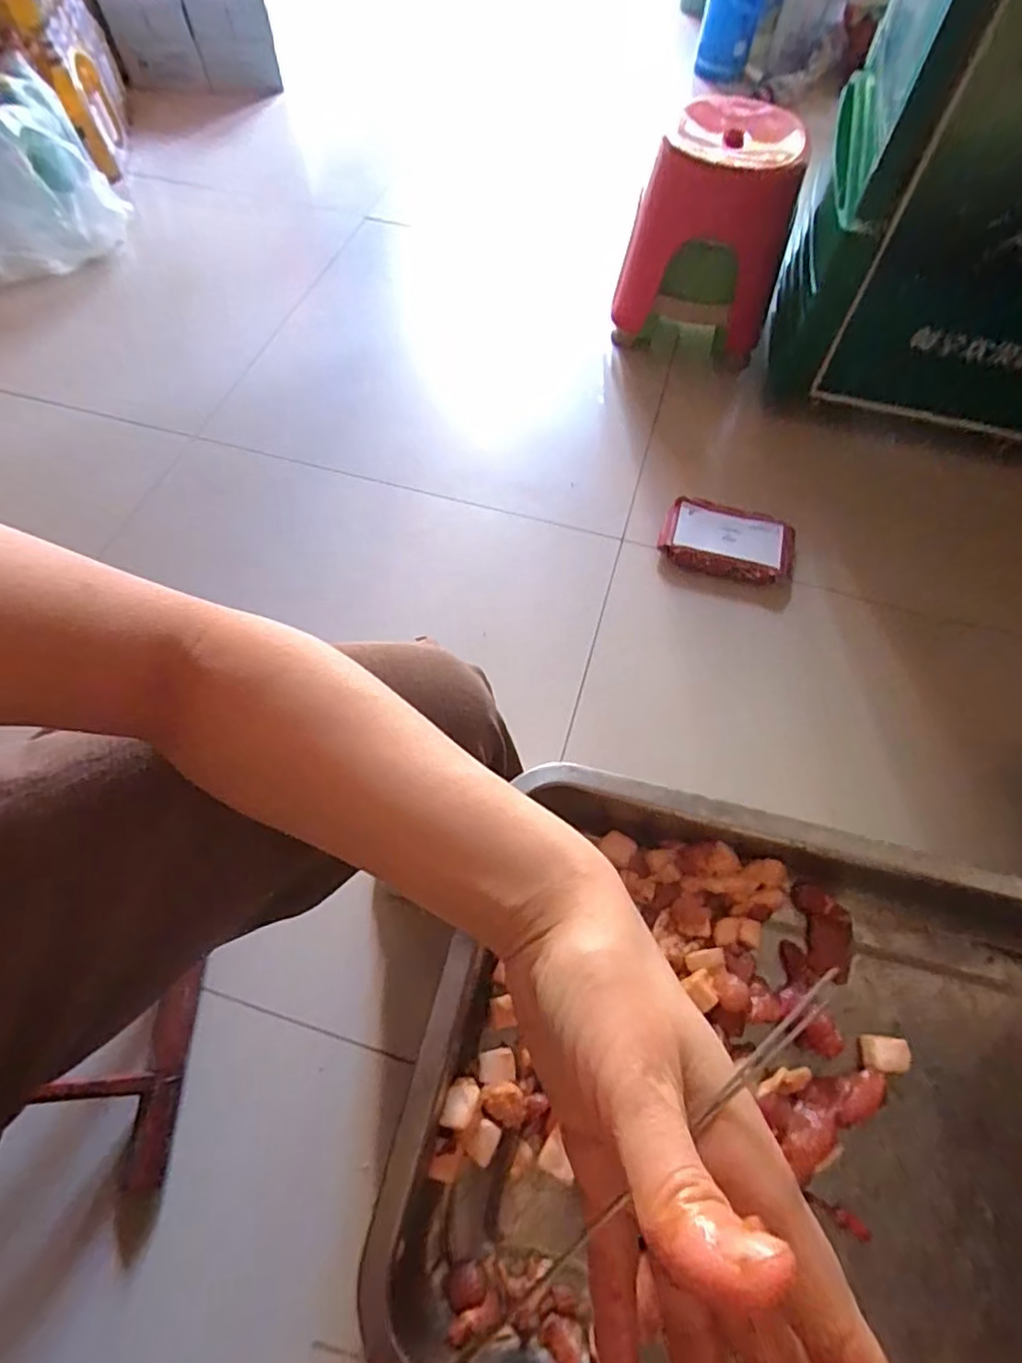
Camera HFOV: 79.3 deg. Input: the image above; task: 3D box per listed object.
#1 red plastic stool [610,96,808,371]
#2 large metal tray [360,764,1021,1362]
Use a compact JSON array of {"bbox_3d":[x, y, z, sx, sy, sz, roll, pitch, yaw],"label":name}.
[{"bbox_3d":[0.394,-0.866,1.244,0.316,0.407,0.316,17,64,7],"label":"red plastic stool"},{"bbox_3d":[0.138,0.196,0.289,0.354,0.042,0.259,13,63,5],"label":"large metal tray"}]

